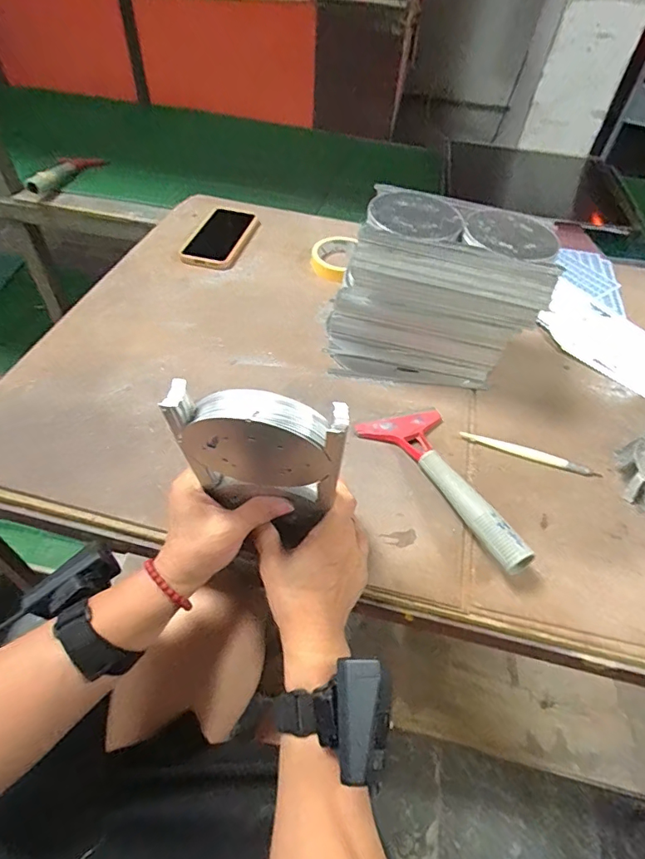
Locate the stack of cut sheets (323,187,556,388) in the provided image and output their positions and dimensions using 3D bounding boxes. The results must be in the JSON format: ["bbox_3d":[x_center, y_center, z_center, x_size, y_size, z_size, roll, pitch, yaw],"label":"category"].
[{"bbox_3d":[0.123,-0.155,0.538,0.216,0.174,0.116,10,50,6],"label":"stack of cut sheets"}]

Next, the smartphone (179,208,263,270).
[{"bbox_3d":[-0.159,-0.304,0.743,0.087,0.017,0.164,10,50,6],"label":"smartphone"}]

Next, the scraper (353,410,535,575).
[{"bbox_3d":[0.132,0.044,0.464,0.091,0.039,0.207,-24,55,-21],"label":"scraper"}]

